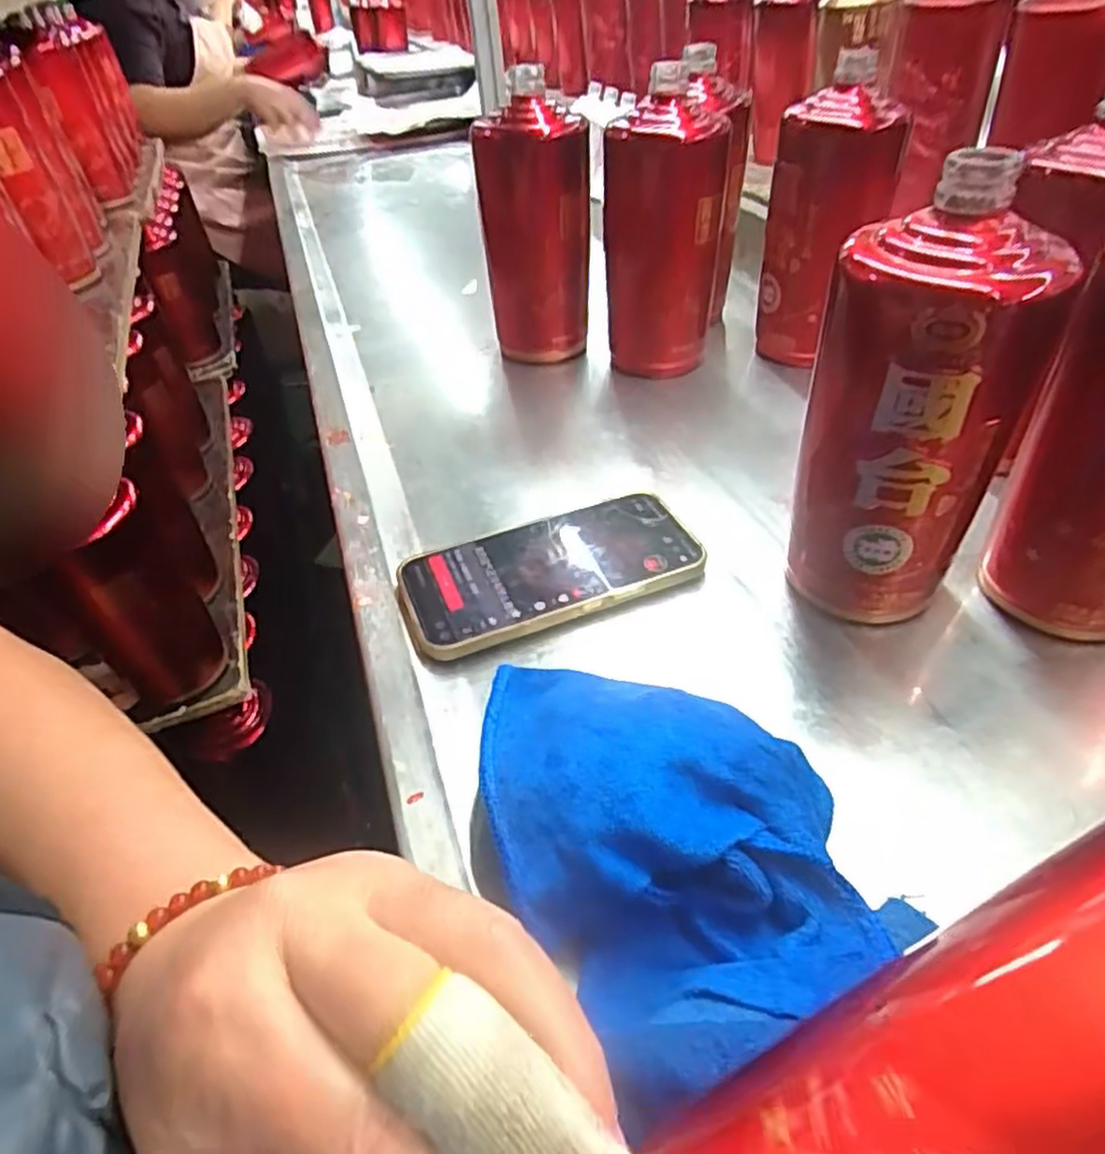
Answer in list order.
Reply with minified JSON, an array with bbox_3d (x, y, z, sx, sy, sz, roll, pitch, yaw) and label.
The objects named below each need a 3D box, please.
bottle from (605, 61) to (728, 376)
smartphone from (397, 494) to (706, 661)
[{"bbox_3d":[0.085,-0.260,0.559,0.085,0.190,0.098,-1,43,8],"label":"bottle"},{"bbox_3d":[-0.002,-0.005,0.397,0.158,0.013,0.076,-16,44,-13],"label":"smartphone"}]

